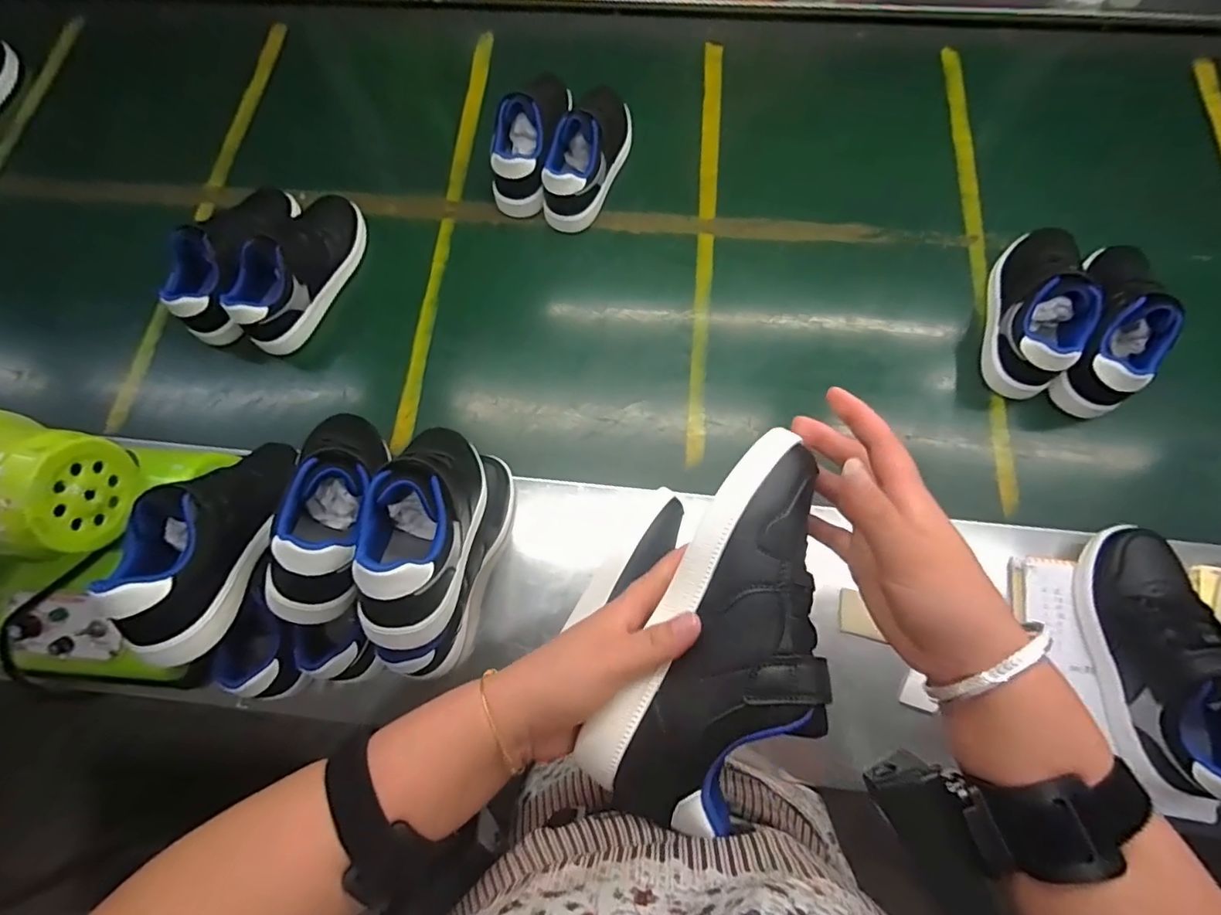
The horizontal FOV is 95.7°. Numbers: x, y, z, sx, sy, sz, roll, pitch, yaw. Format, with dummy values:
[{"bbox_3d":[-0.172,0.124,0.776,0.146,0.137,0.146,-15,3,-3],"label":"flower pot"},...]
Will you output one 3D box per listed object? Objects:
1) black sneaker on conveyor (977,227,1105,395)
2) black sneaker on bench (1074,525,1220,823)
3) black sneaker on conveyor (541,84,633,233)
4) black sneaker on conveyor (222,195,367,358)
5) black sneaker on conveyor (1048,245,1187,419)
[{"bbox_3d":[0.496,-0.186,0.636,0.073,0.094,0.210,17,74,6],"label":"black sneaker on conveyor"},{"bbox_3d":[0.496,0.185,0.489,0.082,0.093,0.246,-1,73,0],"label":"black sneaker on bench"},{"bbox_3d":[-0.028,-0.408,0.735,0.076,0.099,0.200,23,75,8],"label":"black sneaker on conveyor"},{"bbox_3d":[-0.398,-0.247,0.699,0.101,0.092,0.228,15,74,5],"label":"black sneaker on conveyor"},{"bbox_3d":[0.570,-0.162,0.624,0.079,0.090,0.217,17,74,6],"label":"black sneaker on conveyor"}]

